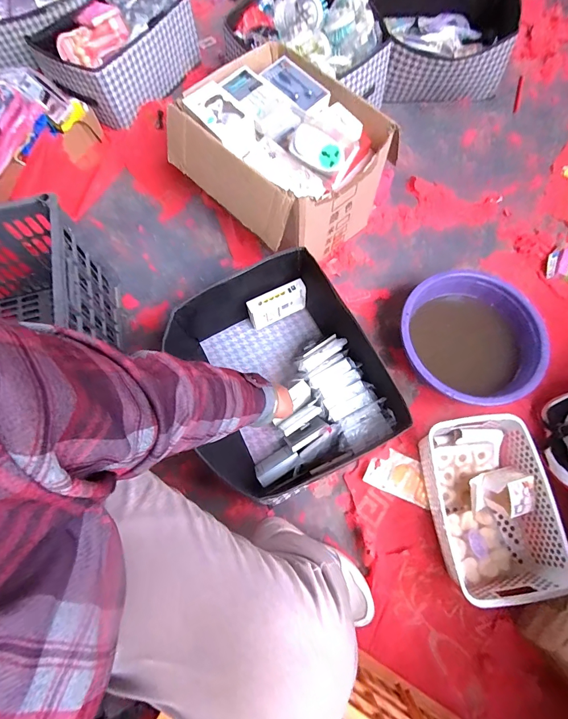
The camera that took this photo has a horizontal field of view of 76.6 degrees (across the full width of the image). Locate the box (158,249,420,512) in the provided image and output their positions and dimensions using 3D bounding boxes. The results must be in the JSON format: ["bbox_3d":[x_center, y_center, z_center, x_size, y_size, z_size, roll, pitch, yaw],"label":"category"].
[{"bbox_3d":[-0.005,0.040,0.725,0.380,0.153,0.421,-31,71,-10],"label":"box"}]

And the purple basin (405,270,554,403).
[{"bbox_3d":[0.384,-0.039,0.763,0.285,0.098,0.270,-1,69,1],"label":"purple basin"}]

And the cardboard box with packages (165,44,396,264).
[{"bbox_3d":[-0.007,-0.455,0.825,0.349,0.237,0.389,-41,73,-13],"label":"cardboard box with packages"}]

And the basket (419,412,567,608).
[{"bbox_3d":[0.380,0.262,0.668,0.199,0.086,0.300,-4,69,0],"label":"basket"}]

